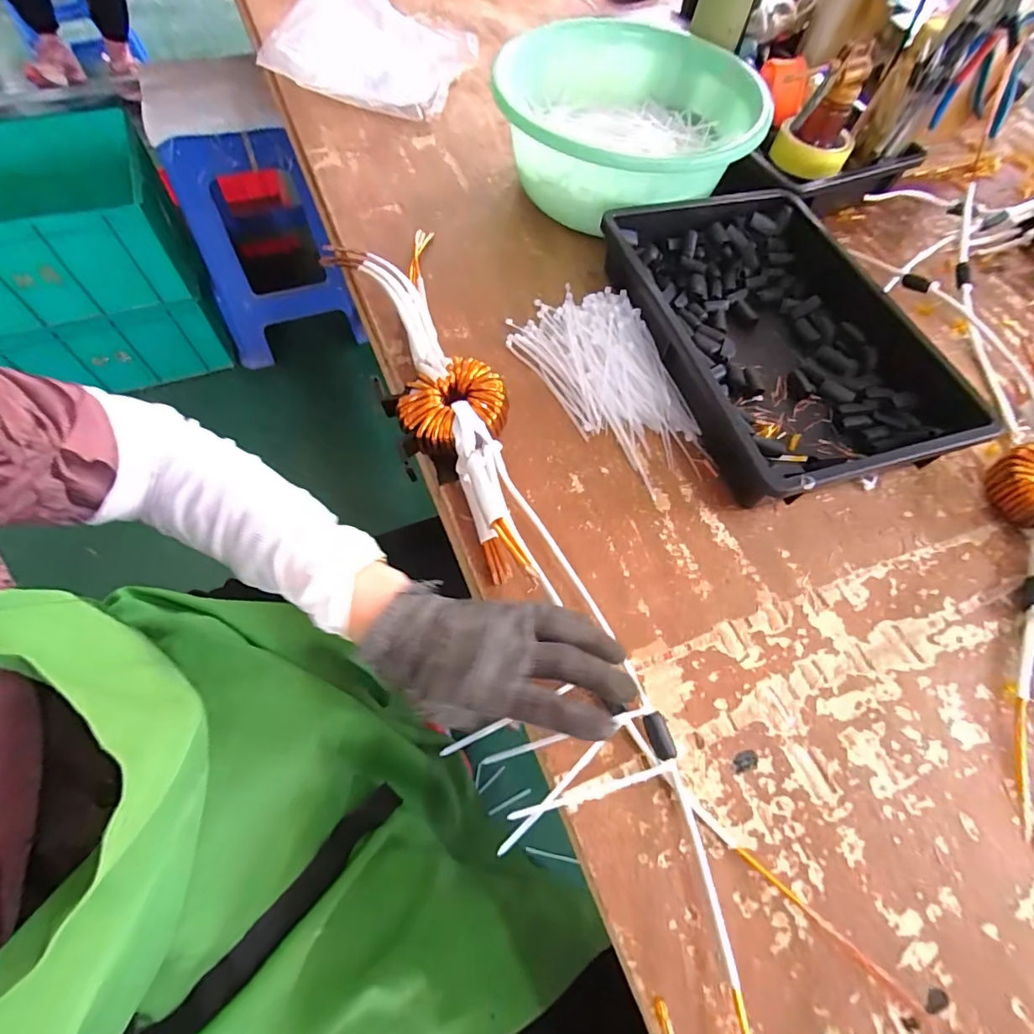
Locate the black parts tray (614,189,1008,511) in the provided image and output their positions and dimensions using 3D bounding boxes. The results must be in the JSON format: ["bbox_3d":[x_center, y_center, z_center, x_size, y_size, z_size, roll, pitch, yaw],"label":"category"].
[{"bbox_3d":[0.265,-0.191,0.512,0.262,0.067,0.364,-14,64,-11],"label":"black parts tray"}]

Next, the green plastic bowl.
[{"bbox_3d":[0.139,-0.446,0.602,0.261,0.127,0.300,27,63,10],"label":"green plastic bowl"}]

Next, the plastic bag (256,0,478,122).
[{"bbox_3d":[-0.200,-0.667,0.689,0.261,0.088,0.183,4,62,-2],"label":"plastic bag"}]

